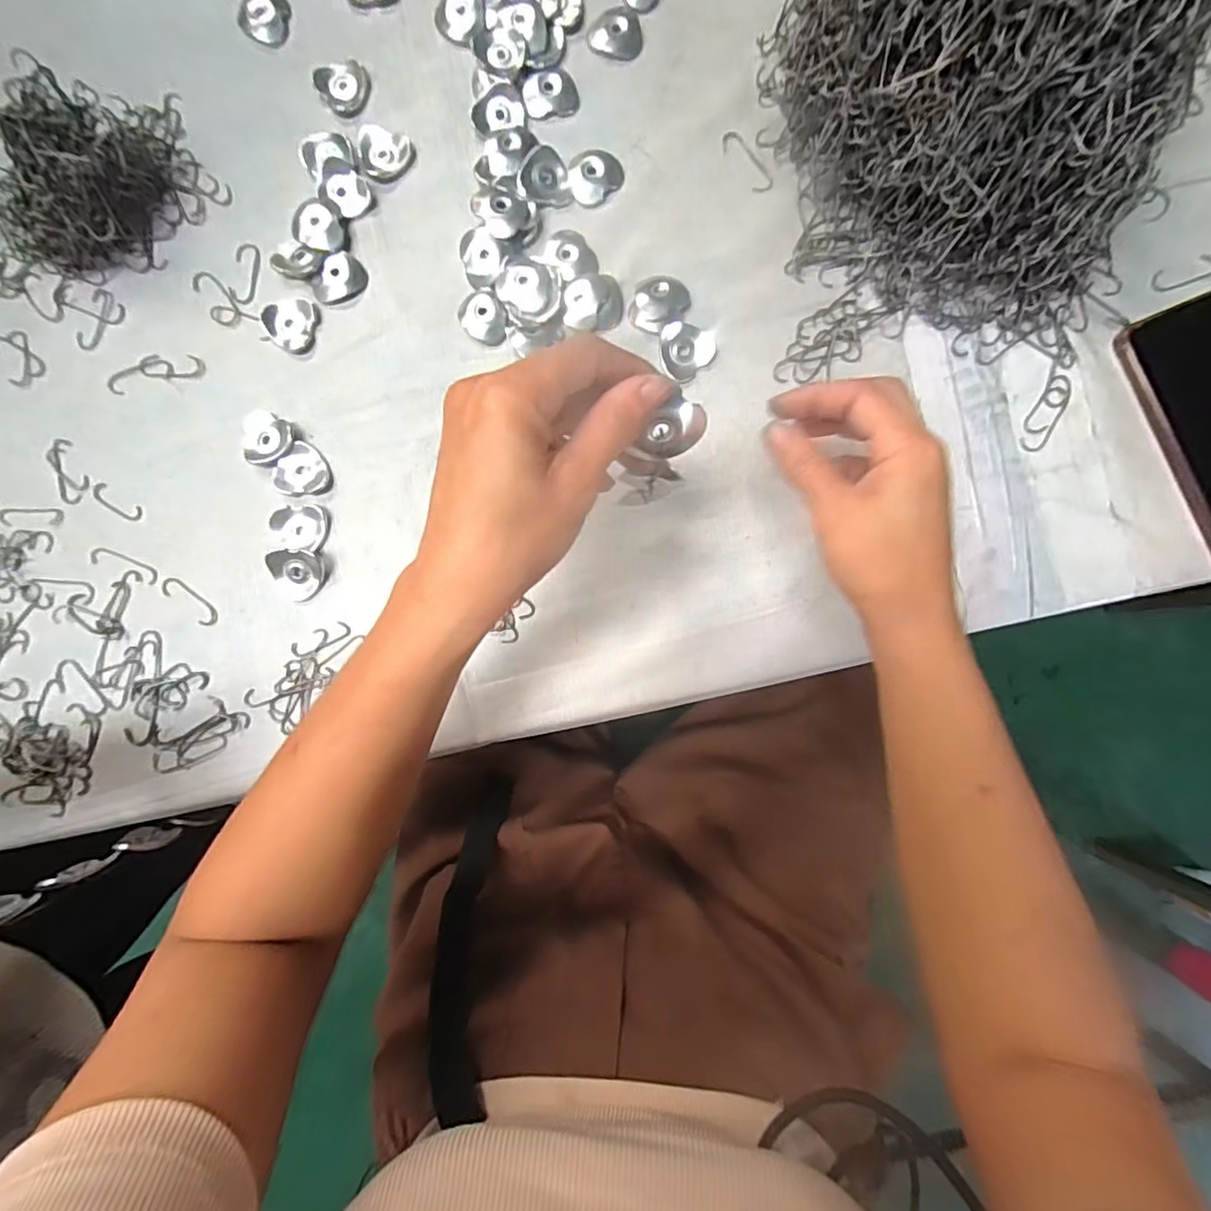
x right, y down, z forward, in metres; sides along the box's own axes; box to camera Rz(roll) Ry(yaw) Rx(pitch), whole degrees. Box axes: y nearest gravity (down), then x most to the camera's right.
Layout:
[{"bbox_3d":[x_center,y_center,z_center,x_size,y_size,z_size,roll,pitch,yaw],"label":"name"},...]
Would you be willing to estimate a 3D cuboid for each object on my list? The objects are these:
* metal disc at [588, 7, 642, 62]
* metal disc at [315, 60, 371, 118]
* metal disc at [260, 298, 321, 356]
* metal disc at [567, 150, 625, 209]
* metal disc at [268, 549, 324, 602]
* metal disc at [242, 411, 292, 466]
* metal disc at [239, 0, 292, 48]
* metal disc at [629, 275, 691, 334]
[{"bbox_3d":[0.008,-0.393,0.385,0.035,0.005,0.033,0,88,1],"label":"metal disc"},{"bbox_3d":[-0.176,-0.353,0.382,0.033,0.011,0.032,0,88,1],"label":"metal disc"},{"bbox_3d":[-0.210,-0.187,0.376,0.033,0.006,0.034,-2,101,-13],"label":"metal disc"},{"bbox_3d":[-0.007,-0.292,0.383,0.039,0.005,0.032,-39,87,-1],"label":"metal disc"},{"bbox_3d":[-0.202,-0.020,0.365,0.034,0.008,0.032,0,88,1],"label":"metal disc"},{"bbox_3d":[-0.226,-0.112,0.371,0.035,0.010,0.035,0,88,1],"label":"metal disc"},{"bbox_3d":[-0.235,-0.407,0.390,0.033,0.006,0.036,0,88,1],"label":"metal disc"},{"bbox_3d":[0.036,-0.198,0.372,0.037,0.009,0.037,0,88,1],"label":"metal disc"}]

